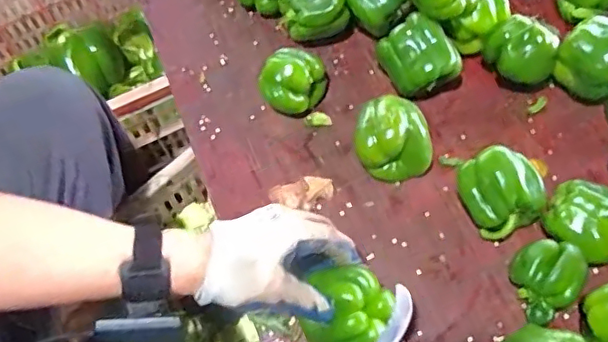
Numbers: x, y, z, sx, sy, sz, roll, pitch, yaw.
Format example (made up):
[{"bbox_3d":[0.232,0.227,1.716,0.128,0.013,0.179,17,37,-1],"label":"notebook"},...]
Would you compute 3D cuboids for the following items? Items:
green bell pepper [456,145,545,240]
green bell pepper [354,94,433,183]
[{"bbox_3d":[0.186,0.021,0.535,0.065,0.068,0.076,-25,65,-9],"label":"green bell pepper"},{"bbox_3d":[0.090,-0.034,0.579,0.073,0.061,0.072,-1,63,3],"label":"green bell pepper"}]

